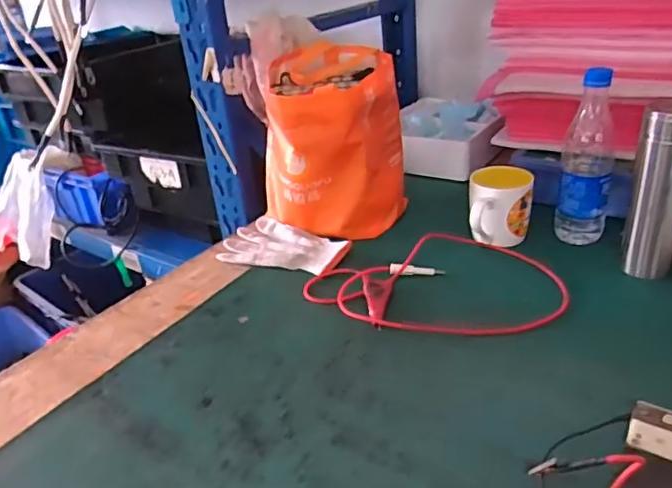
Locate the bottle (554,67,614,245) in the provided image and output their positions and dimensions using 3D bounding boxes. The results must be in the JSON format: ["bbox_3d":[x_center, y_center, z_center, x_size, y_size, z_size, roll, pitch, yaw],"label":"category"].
[{"bbox_3d":[0.330,-0.107,0.753,0.062,0.236,0.056,4,30,18],"label":"bottle"}]

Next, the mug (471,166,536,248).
[{"bbox_3d":[0.225,-0.046,0.786,0.085,0.095,0.081,1,29,13],"label":"mug"}]

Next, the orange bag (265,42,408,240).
[{"bbox_3d":[-0.004,-0.154,0.880,0.206,0.235,0.230,-4,28,4],"label":"orange bag"}]

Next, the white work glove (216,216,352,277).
[{"bbox_3d":[-0.081,0.007,0.832,0.192,0.019,0.109,15,35,34],"label":"white work glove"}]

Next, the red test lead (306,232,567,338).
[{"bbox_3d":[0.120,0.055,0.705,0.286,0.024,0.208,-14,33,-14],"label":"red test lead"}]

